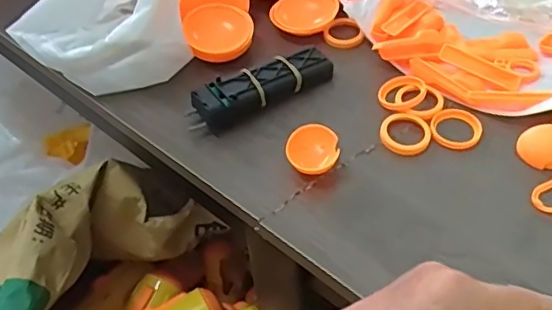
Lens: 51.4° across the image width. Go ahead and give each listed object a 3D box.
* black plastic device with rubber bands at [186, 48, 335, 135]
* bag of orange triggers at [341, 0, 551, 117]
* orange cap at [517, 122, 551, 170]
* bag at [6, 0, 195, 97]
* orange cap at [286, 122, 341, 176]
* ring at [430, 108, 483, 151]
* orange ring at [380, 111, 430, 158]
[{"bbox_3d":[-0.012,-0.052,0.437,0.116,0.029,0.030,-28,52,-19],"label":"black plastic device with rubber bands"},{"bbox_3d":[0.181,-0.114,0.469,0.234,0.040,0.196,8,49,12],"label":"bag of orange triggers"},{"bbox_3d":[0.188,-0.006,0.390,0.042,0.012,0.032,7,49,11],"label":"orange cap"},{"bbox_3d":[-0.136,-0.103,0.455,0.108,0.077,0.110,35,59,30],"label":"bag"},{"bbox_3d":[0.026,-0.001,0.392,0.035,0.019,0.040,-1,48,4],"label":"orange cap"},{"bbox_3d":[0.129,-0.020,0.411,0.035,0.004,0.036,-3,48,3],"label":"ring"},{"bbox_3d":[0.092,-0.016,0.409,0.034,0.005,0.036,-3,48,3],"label":"orange ring"}]

